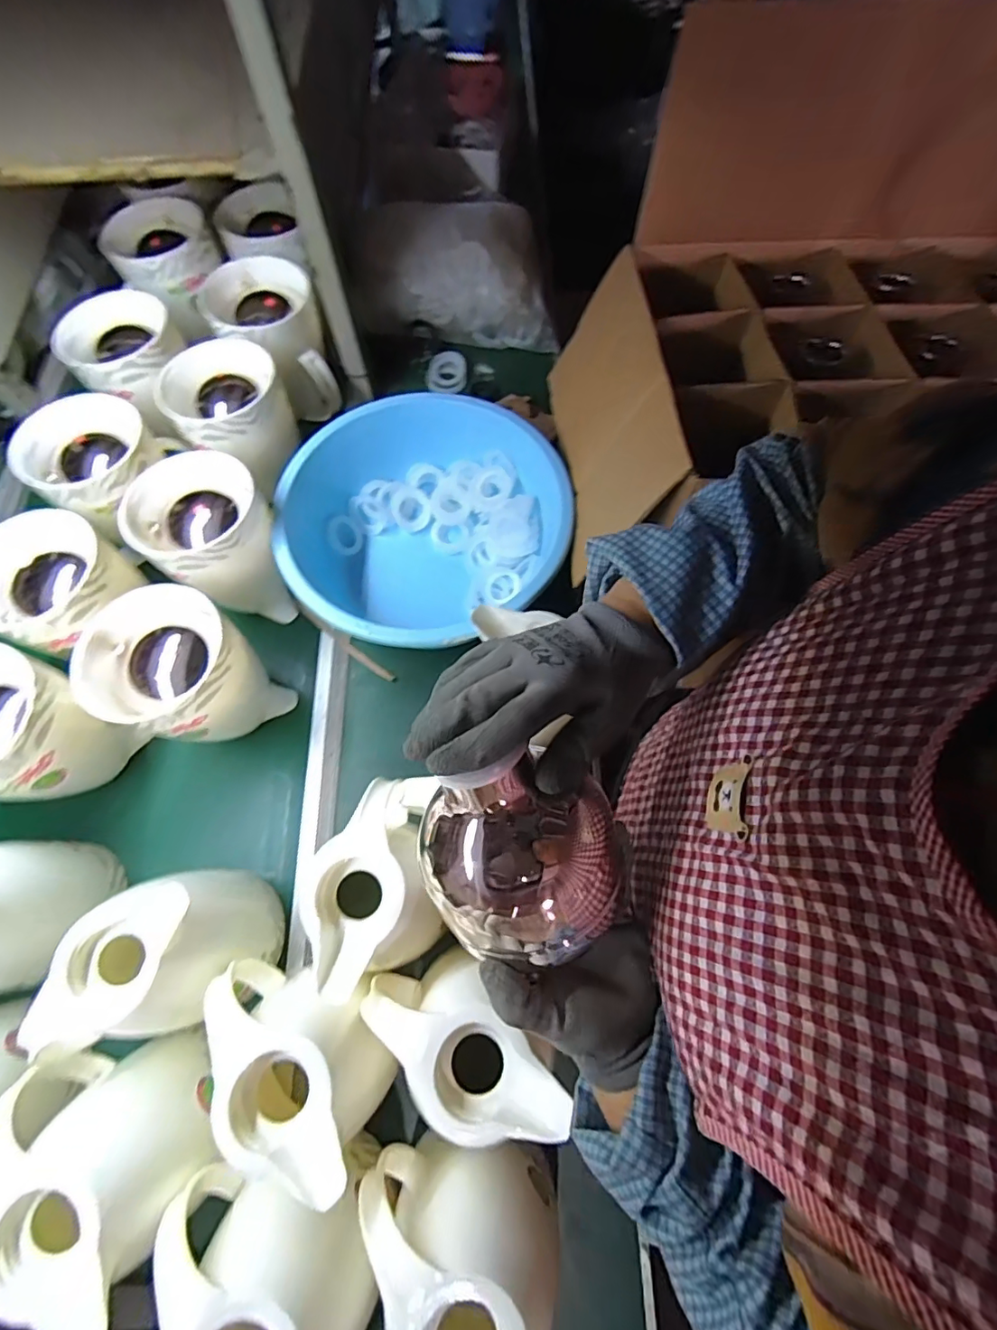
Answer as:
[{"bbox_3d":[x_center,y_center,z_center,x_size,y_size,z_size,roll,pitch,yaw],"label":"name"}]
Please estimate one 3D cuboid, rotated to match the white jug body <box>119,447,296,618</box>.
[{"bbox_3d":[-0.355,-0.154,0.696,0.146,0.174,0.151,35,73,14],"label":"white jug body"}]

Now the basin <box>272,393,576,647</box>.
[{"bbox_3d":[-0.098,-0.179,0.738,0.379,0.155,0.350,-37,72,-13],"label":"basin"}]

